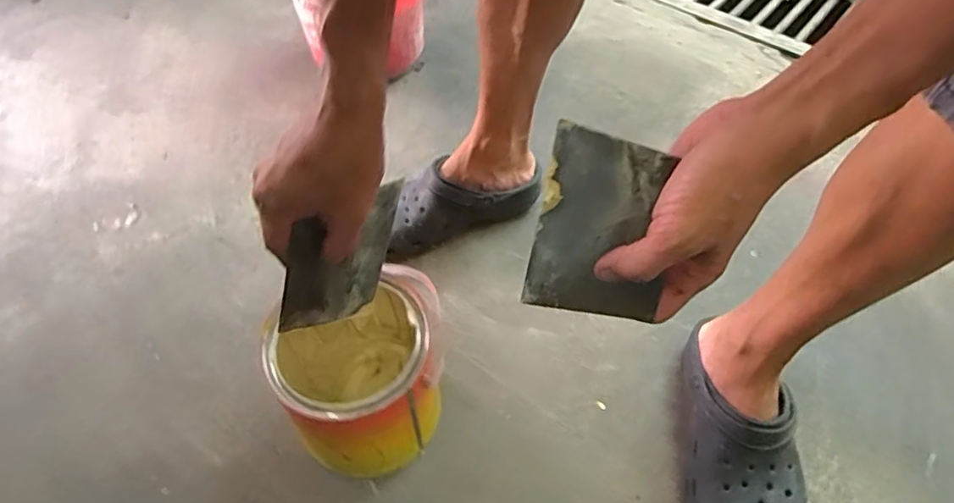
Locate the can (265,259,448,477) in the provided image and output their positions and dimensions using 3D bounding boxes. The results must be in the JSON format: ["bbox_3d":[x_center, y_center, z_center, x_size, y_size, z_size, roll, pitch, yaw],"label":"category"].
[{"bbox_3d":[-0.119,0.130,0.614,0.147,0.158,0.162,-24,58,-17],"label":"can"}]

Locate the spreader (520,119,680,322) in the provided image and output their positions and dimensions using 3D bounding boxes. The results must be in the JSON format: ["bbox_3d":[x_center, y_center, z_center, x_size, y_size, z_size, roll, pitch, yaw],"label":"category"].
[{"bbox_3d":[0.079,-0.014,0.375,0.081,0.115,0.004,15,17,13],"label":"spreader"}]

